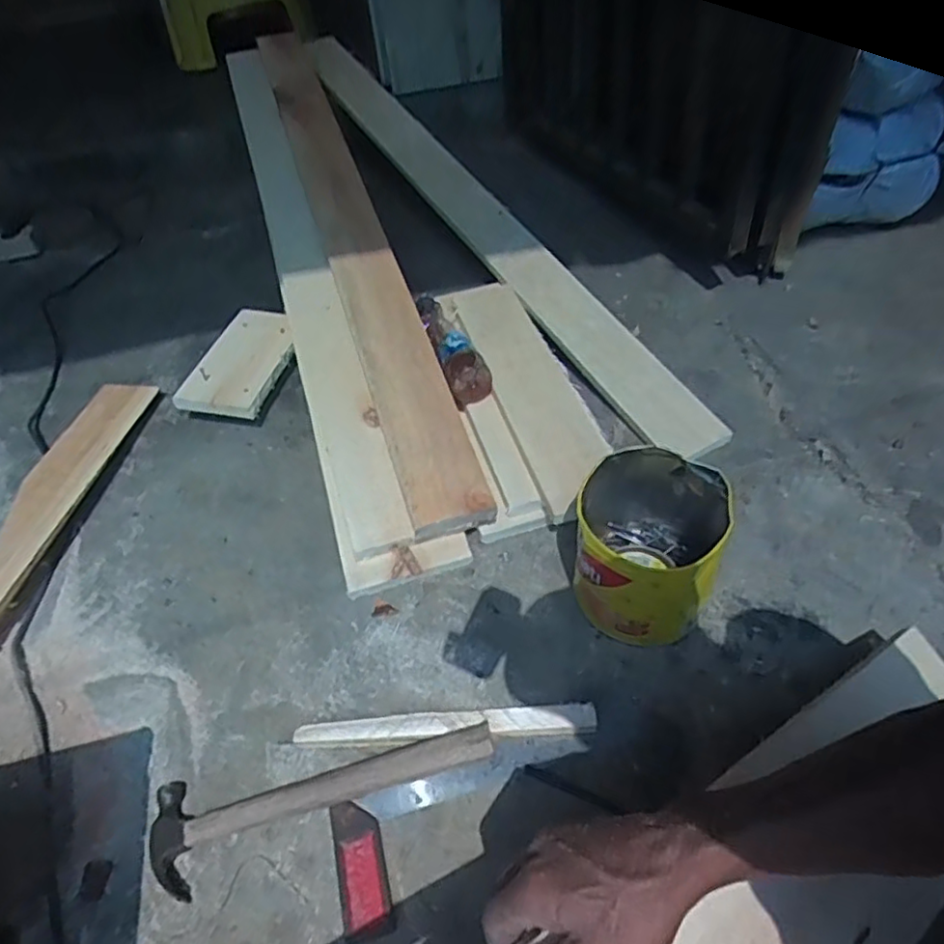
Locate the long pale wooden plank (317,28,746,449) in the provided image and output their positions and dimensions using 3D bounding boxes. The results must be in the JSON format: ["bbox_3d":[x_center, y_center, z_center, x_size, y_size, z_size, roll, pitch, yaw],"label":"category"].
[{"bbox_3d":[-0.016,-0.490,1.160,0.104,0.025,1.295,-27,61,-14],"label":"long pale wooden plank"}]

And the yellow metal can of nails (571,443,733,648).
[{"bbox_3d":[0.181,0.069,0.678,0.135,0.141,0.160,14,48,16],"label":"yellow metal can of nails"}]

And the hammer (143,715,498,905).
[{"bbox_3d":[-0.137,0.306,0.596,0.319,0.060,0.093,-7,45,-4],"label":"hammer"}]

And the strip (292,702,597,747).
[{"bbox_3d":[-0.026,0.252,0.641,0.293,0.017,0.027,-2,50,0],"label":"strip"}]

